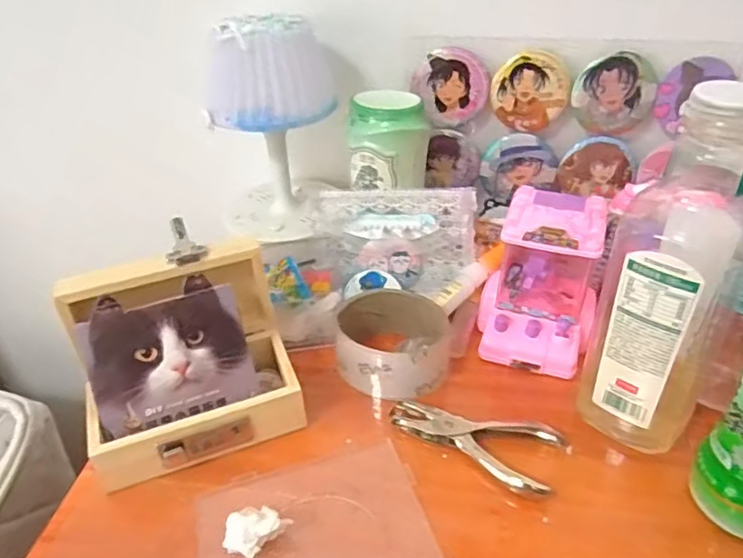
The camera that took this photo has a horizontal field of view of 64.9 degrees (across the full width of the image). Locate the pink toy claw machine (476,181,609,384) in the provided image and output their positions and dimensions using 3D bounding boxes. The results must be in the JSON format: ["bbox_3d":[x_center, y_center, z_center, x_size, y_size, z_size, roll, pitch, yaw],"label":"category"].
[{"bbox_3d":[0.141,-0.003,0.487,0.093,0.126,0.099,9,38,15],"label":"pink toy claw machine"}]

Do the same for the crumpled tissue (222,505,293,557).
[{"bbox_3d":[-0.072,0.158,0.363,0.037,0.031,0.026,4,37,9],"label":"crumpled tissue"}]

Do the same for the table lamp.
[{"bbox_3d":[-0.089,-0.126,0.537,0.111,0.205,0.089,-1,36,2],"label":"table lamp"}]

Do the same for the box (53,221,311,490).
[{"bbox_3d":[-0.135,0.058,0.428,0.145,0.123,0.110,-14,38,-15],"label":"box"}]

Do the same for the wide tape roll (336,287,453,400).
[{"bbox_3d":[0.017,0.055,0.485,0.094,0.049,0.088,-2,36,1],"label":"wide tape roll"}]

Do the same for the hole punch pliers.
[{"bbox_3d":[0.074,0.116,0.428,0.122,0.019,0.051,11,38,18],"label":"hole punch pliers"}]

